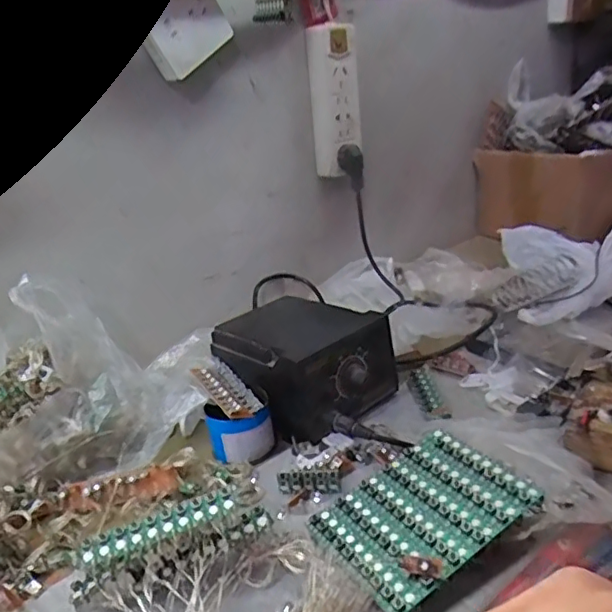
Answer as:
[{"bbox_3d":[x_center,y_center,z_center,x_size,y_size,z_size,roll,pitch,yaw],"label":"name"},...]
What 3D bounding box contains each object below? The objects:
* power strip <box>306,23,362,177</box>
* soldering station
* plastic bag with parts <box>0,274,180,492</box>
[{"bbox_3d":[0.035,-0.239,0.673,0.058,0.162,0.022,-8,25,-2],"label":"power strip"},{"bbox_3d":[-0.005,0.046,0.539,0.146,0.072,0.112,17,34,41],"label":"soldering station"},{"bbox_3d":[-0.205,0.059,0.490,0.179,0.137,0.118,-24,30,-32],"label":"plastic bag with parts"}]

